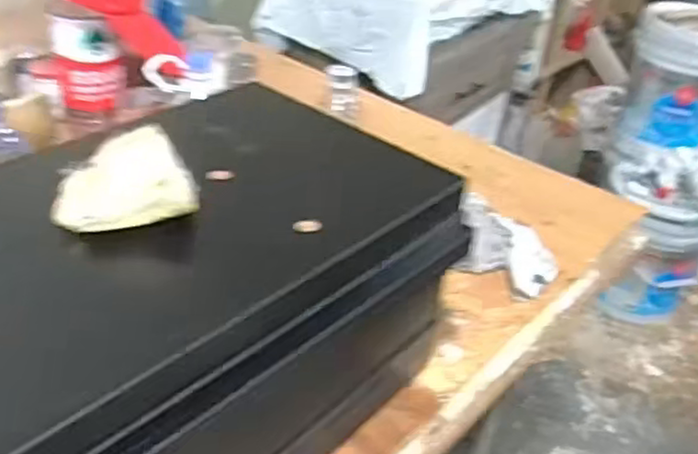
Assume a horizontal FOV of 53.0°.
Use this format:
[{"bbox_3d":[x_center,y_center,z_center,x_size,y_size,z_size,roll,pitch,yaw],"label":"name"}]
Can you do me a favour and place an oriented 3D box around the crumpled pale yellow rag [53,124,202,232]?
[{"bbox_3d":[-0.134,-0.030,0.420,0.080,0.035,0.061,-7,35,-17],"label":"crumpled pale yellow rag"}]

